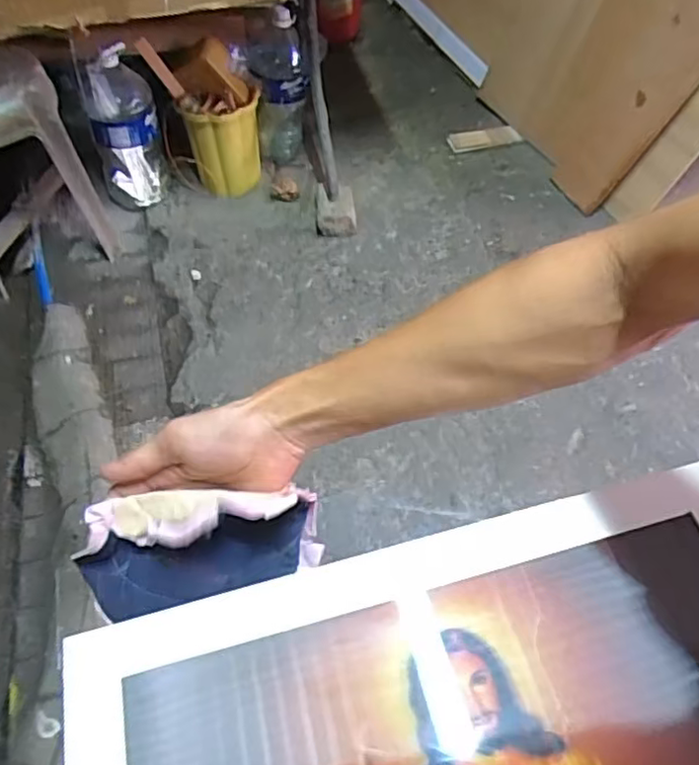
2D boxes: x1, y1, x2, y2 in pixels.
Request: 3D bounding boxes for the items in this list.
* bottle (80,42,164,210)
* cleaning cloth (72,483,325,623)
[{"bbox_3d":[-0.595,-0.669,1.690,0.182,0.376,0.191,-18,55,-11],"label":"bottle"},{"bbox_3d":[-0.096,0.099,0.412,0.146,0.085,0.061,-19,58,-10],"label":"cleaning cloth"}]

